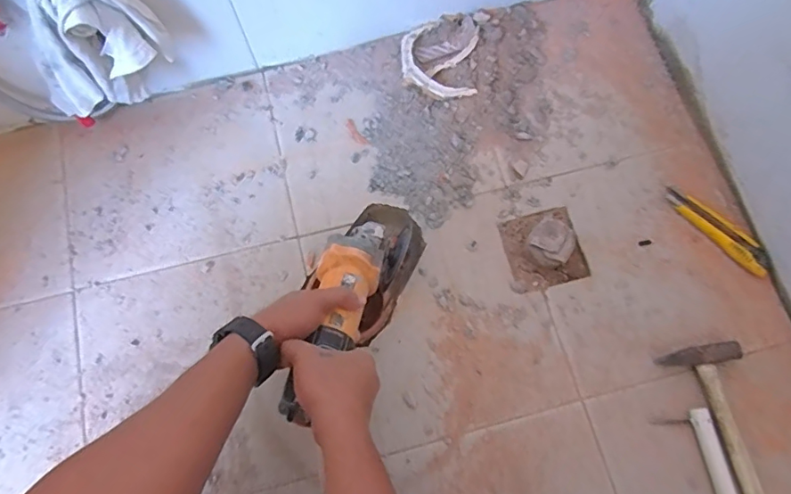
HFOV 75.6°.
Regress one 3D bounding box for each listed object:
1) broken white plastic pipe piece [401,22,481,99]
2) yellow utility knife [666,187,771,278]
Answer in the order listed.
[{"bbox_3d":[0.064,-0.272,0.738,0.109,0.018,0.121,4,72,2],"label":"broken white plastic pipe piece"},{"bbox_3d":[0.432,-0.024,0.681,0.036,0.013,0.153,-41,76,-12],"label":"yellow utility knife"}]

